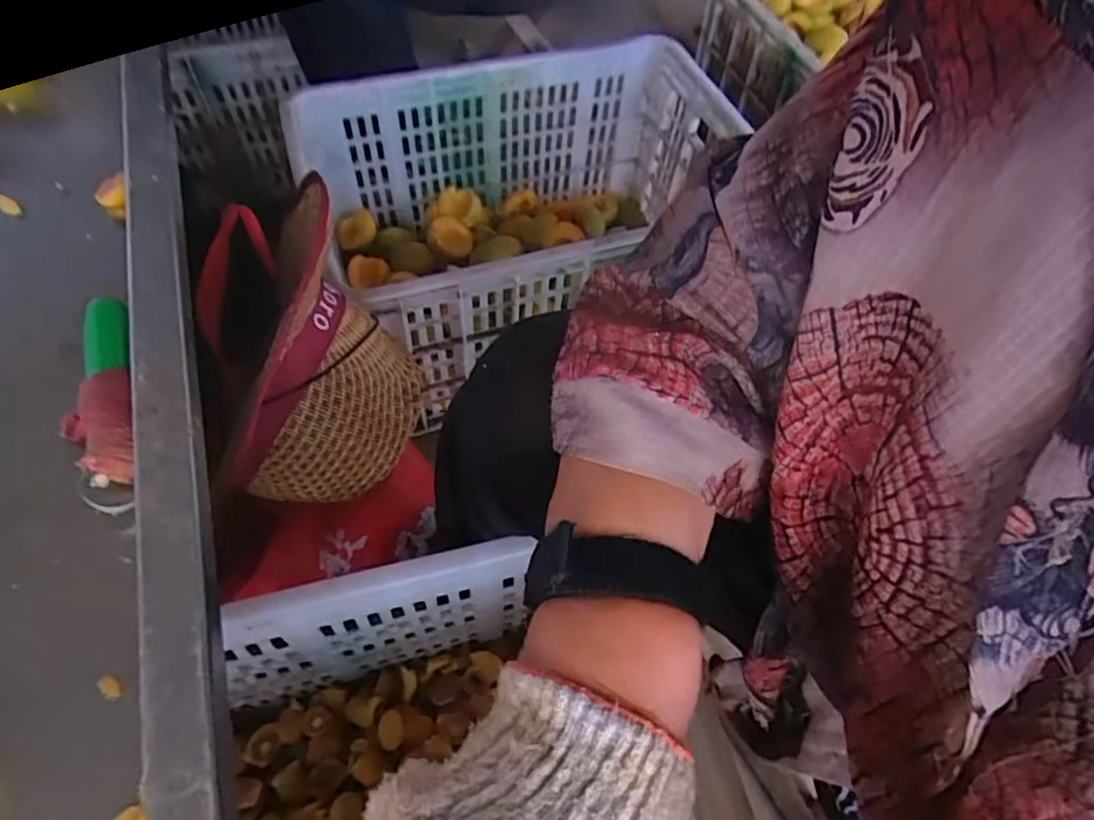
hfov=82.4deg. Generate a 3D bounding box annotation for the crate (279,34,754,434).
[{"bbox_3d":[-0.009,-0.274,0.841,0.528,0.246,0.385,-22,62,-17],"label":"crate"}]

